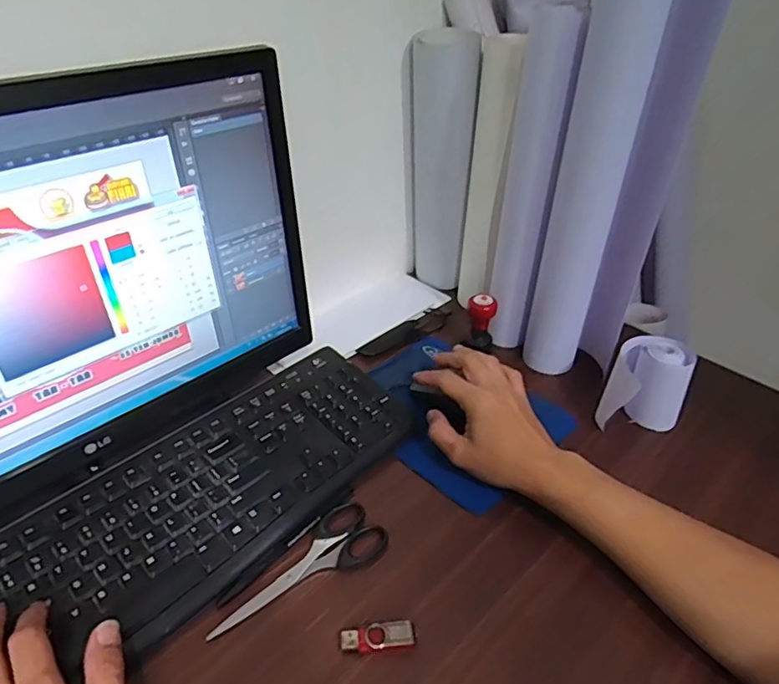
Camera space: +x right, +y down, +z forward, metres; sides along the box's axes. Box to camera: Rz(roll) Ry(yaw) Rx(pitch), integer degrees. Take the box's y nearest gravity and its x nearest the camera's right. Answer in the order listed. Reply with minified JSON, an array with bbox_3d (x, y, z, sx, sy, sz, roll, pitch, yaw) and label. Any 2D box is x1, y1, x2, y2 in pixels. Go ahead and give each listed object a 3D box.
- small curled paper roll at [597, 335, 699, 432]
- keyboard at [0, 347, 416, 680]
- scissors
[{"bbox_3d":[0.262,0.054,0.579,0.073,0.107,0.074,1,37,-1],"label":"small curled paper roll"},{"bbox_3d":[-0.171,0.137,0.482,0.434,0.028,0.160,-27,45,-33],"label":"keyboard"},{"bbox_3d":[-0.071,0.184,0.450,0.151,0.009,0.054,-27,45,-33],"label":"scissors"}]

